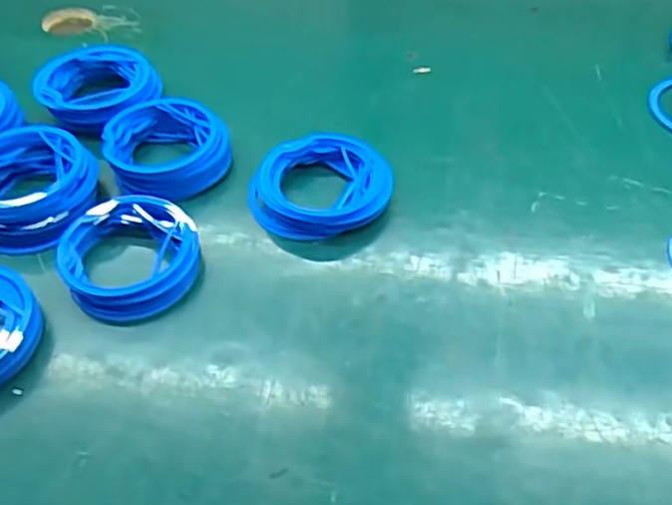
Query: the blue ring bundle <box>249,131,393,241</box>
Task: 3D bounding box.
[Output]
[{"bbox_3d":[-0.013,-0.055,0.525,0.107,0.026,0.090,-18,51,-13],"label":"blue ring bundle"}]

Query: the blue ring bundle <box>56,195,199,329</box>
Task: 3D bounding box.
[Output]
[{"bbox_3d":[-0.152,0.002,0.485,0.097,0.027,0.099,-1,49,1],"label":"blue ring bundle"}]

